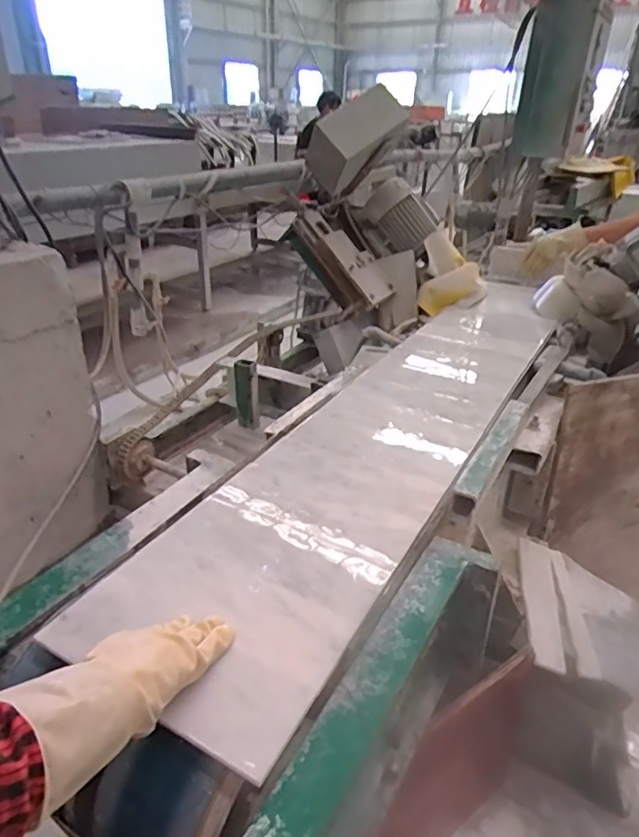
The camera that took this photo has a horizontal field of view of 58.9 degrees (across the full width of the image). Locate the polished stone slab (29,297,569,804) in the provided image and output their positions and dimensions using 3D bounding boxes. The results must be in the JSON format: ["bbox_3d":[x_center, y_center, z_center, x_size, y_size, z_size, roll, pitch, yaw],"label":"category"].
[{"bbox_3d":[0.176,-0.017,1.095,0.303,0.033,1.424,17,34,26],"label":"polished stone slab"}]

